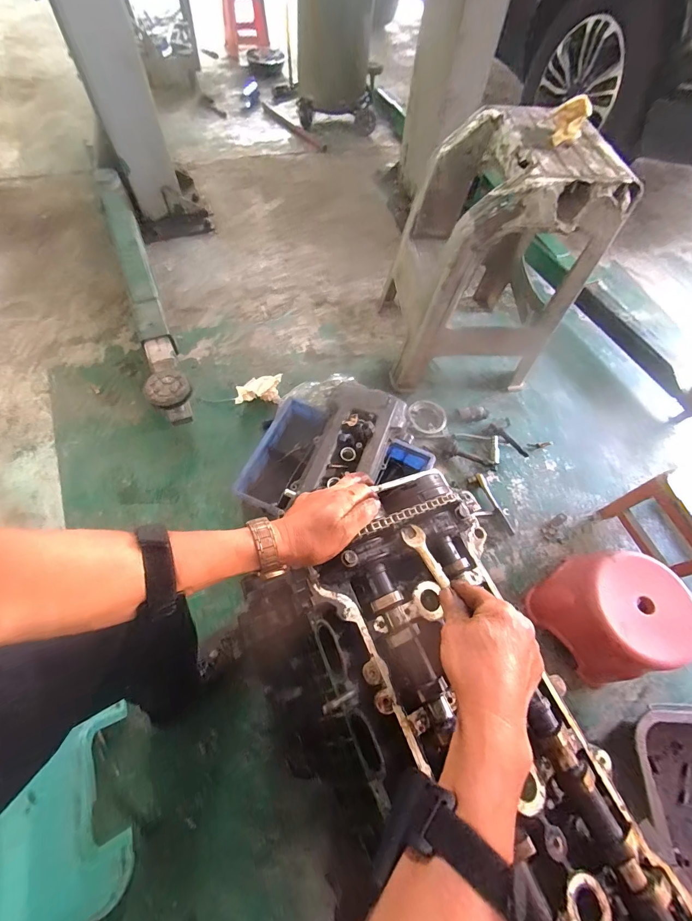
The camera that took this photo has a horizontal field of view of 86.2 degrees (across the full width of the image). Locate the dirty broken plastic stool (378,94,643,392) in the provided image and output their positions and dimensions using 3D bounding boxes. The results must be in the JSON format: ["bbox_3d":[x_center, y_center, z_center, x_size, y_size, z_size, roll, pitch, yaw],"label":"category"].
[{"bbox_3d":[0.384,-0.538,1.052,0.431,0.597,0.403,0,65,-4],"label":"dirty broken plastic stool"}]

